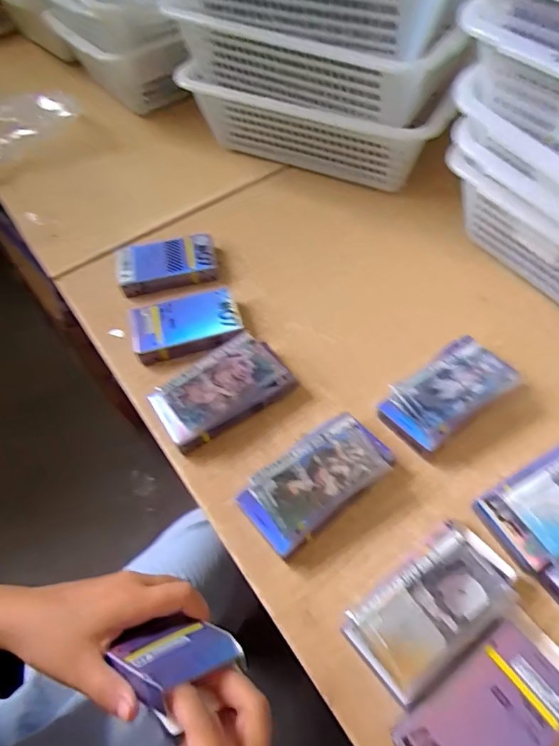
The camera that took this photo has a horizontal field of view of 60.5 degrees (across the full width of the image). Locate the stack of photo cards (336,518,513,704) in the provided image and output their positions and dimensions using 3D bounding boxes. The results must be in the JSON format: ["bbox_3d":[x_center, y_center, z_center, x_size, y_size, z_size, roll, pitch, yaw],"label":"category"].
[{"bbox_3d":[0.110,0.163,0.340,0.123,0.037,0.063,-33,60,-19],"label":"stack of photo cards"}]

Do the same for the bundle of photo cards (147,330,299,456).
[{"bbox_3d":[-0.053,0.017,0.444,0.121,0.034,0.066,-30,59,-17],"label":"bundle of photo cards"}]

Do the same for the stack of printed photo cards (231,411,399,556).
[{"bbox_3d":[0.031,0.087,0.390,0.121,0.036,0.060,-32,59,-18],"label":"stack of printed photo cards"}]

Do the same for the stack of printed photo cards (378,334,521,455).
[{"bbox_3d":[0.151,0.019,0.432,0.118,0.031,0.063,-32,59,-18],"label":"stack of printed photo cards"}]

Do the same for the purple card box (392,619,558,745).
[{"bbox_3d":[0.136,0.216,0.305,0.121,0.018,0.062,-33,60,-19],"label":"purple card box"}]

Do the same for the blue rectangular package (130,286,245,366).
[{"bbox_3d":[-0.097,-0.048,0.502,0.111,0.022,0.069,-14,56,-7],"label":"blue rectangular package"}]

